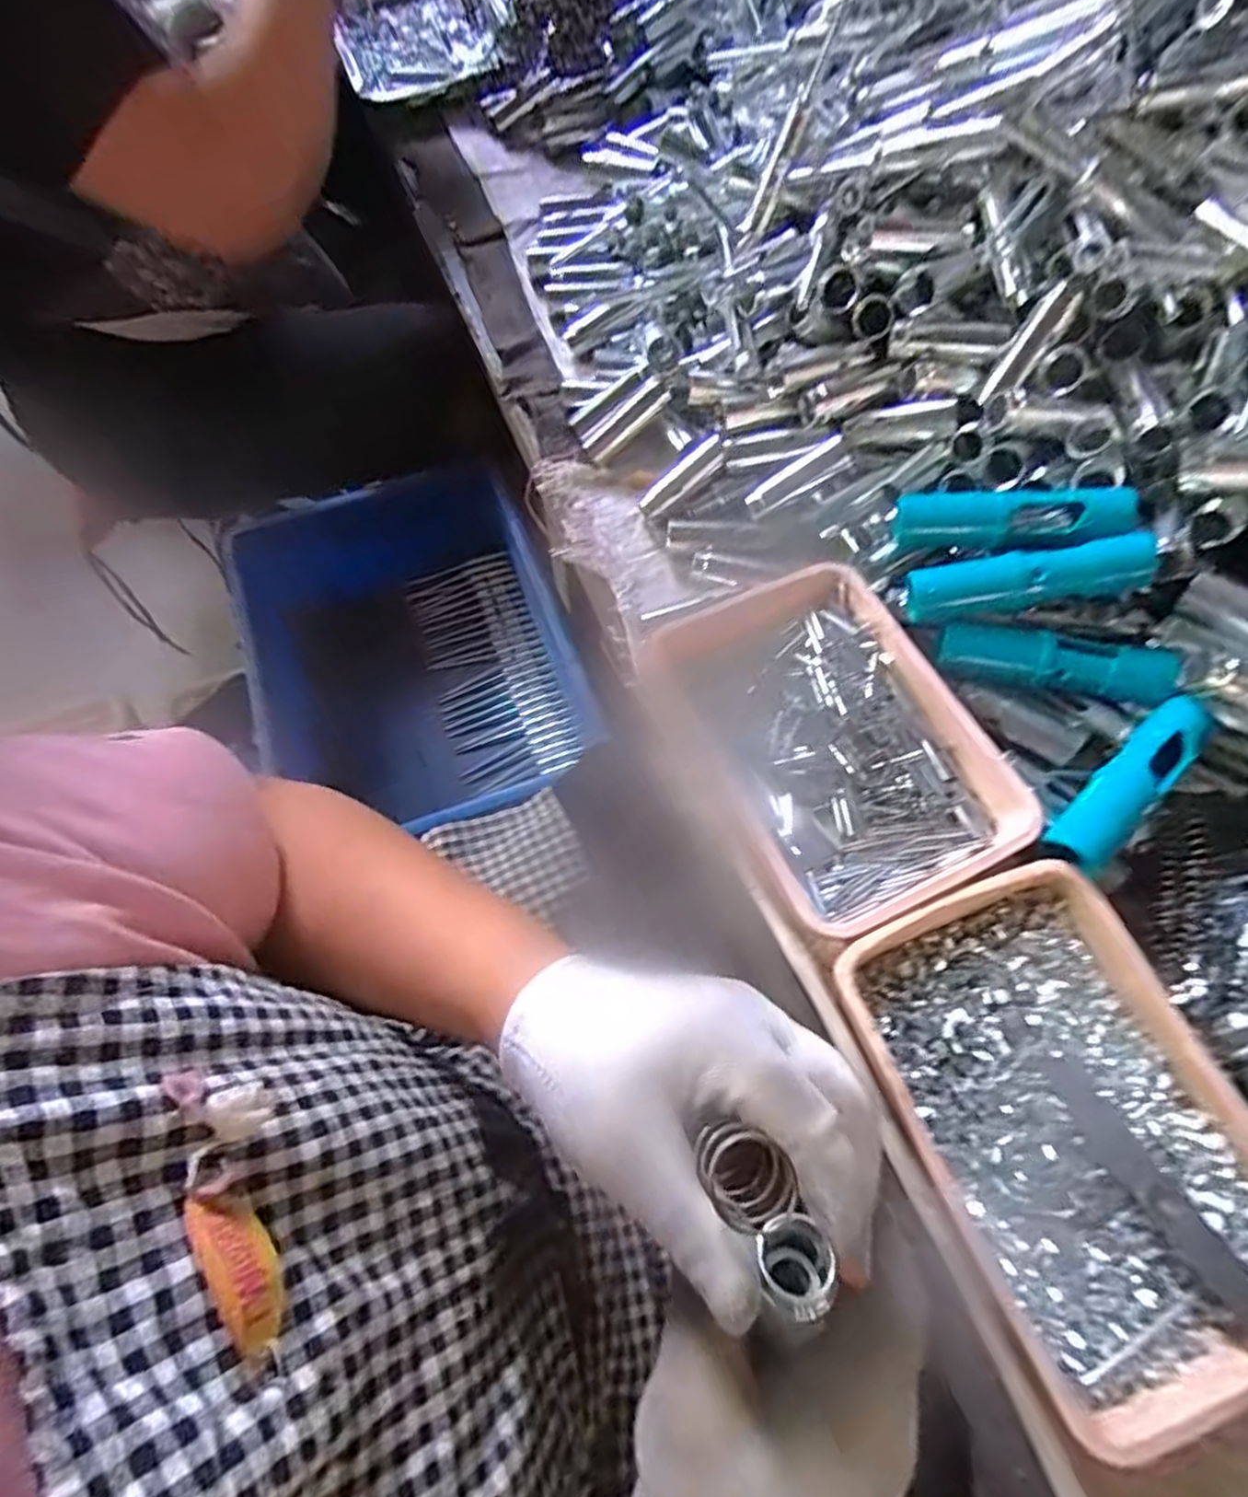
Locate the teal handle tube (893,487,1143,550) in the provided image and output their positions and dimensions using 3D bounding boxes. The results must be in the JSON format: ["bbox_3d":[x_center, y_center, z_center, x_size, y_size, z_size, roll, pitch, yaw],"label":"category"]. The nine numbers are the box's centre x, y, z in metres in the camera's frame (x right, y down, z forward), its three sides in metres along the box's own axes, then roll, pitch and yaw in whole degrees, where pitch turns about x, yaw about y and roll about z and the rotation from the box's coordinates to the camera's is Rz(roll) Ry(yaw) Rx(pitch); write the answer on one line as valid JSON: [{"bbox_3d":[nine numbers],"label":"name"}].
[{"bbox_3d":[0.220,-0.129,0.408,0.122,0.026,0.027,3,65,19],"label":"teal handle tube"}]

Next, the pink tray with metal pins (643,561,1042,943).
[{"bbox_3d":[0.115,-0.007,0.407,0.144,0.041,0.207,-27,67,-10],"label":"pink tray with metal pins"}]

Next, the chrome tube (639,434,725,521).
[{"bbox_3d":[0.041,-0.185,0.494,0.070,0.012,0.016,-40,69,4],"label":"chrome tube"}]

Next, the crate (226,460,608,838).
[{"bbox_3d":[-0.237,-0.121,0.780,0.333,0.121,0.391,-21,66,-7],"label":"crate"}]

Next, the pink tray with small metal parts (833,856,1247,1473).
[{"bbox_3d":[0.199,0.162,0.318,0.136,0.031,0.199,-22,66,-8],"label":"pink tray with small metal parts"}]

